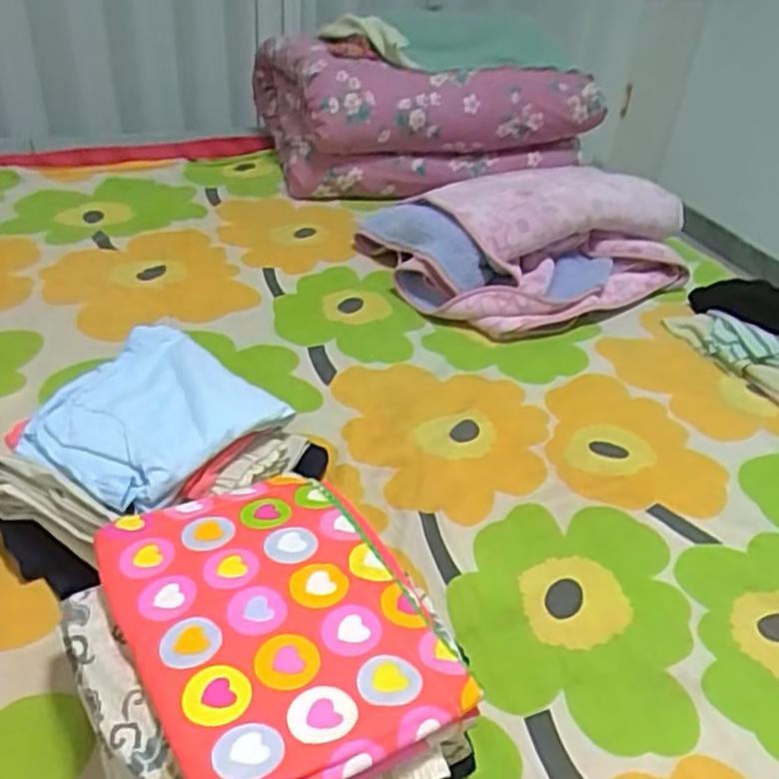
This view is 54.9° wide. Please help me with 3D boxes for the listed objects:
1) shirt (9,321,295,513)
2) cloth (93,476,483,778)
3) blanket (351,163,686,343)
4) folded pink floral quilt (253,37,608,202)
[{"bbox_3d":[-0.262,0.023,0.822,0.226,0.033,0.232,26,41,26],"label":"shirt"},{"bbox_3d":[-0.091,0.170,0.593,0.208,0.043,0.304,-19,45,-26],"label":"cloth"},{"bbox_3d":[0.252,-0.271,1.265,0.516,0.150,0.363,-19,43,-27],"label":"blanket"},{"bbox_3d":[0.074,-0.561,1.462,0.574,0.273,0.353,-14,40,-23],"label":"folded pink floral quilt"}]

